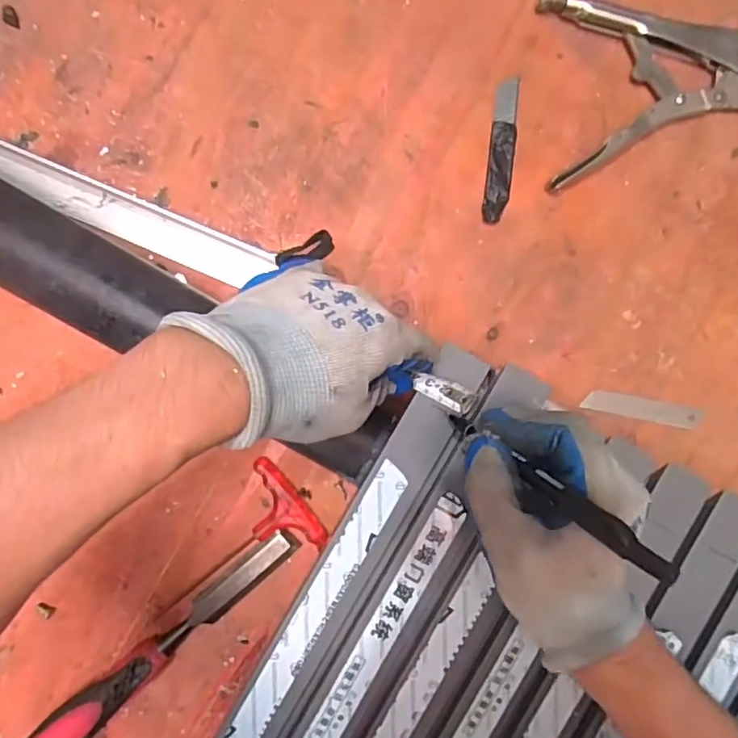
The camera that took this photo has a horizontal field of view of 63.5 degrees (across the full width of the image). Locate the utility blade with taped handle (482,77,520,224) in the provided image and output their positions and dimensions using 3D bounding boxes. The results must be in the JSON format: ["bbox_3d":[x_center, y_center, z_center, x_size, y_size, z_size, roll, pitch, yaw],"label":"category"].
[{"bbox_3d":[0.104,-0.170,0.464,0.021,0.004,0.111,7,89,-3],"label":"utility blade with taped handle"}]

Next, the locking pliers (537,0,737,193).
[{"bbox_3d":[0.237,-0.222,0.461,0.203,0.025,0.140,-6,90,-3],"label":"locking pliers"}]

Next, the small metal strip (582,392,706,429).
[{"bbox_3d":[0.220,0.032,0.481,0.096,0.005,0.018,11,100,-2],"label":"small metal strip"}]

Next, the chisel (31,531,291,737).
[{"bbox_3d":[-0.160,0.211,0.449,0.246,0.031,0.033,-43,92,-2],"label":"chisel"}]

